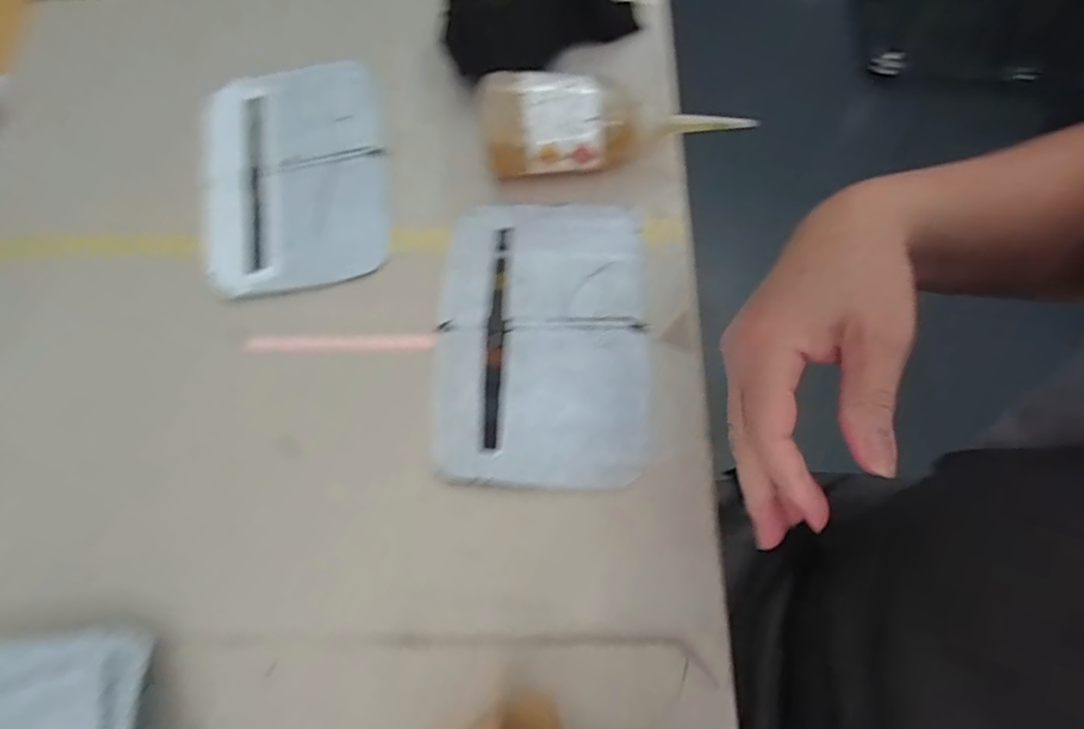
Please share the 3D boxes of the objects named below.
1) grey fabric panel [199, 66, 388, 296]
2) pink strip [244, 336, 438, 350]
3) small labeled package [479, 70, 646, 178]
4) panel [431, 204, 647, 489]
[{"bbox_3d":[-0.181,-0.140,0.410,0.132,0.008,0.185,-13,72,-1],"label":"grey fabric panel"},{"bbox_3d":[-0.131,-0.014,0.367,0.124,0.004,0.008,0,71,2],"label":"pink strip"},{"bbox_3d":[0.013,-0.156,0.377,0.102,0.059,0.051,-1,71,2],"label":"small labeled package"},{"bbox_3d":[-0.001,-0.021,0.360,0.128,0.010,0.191,4,71,3],"label":"panel"}]

